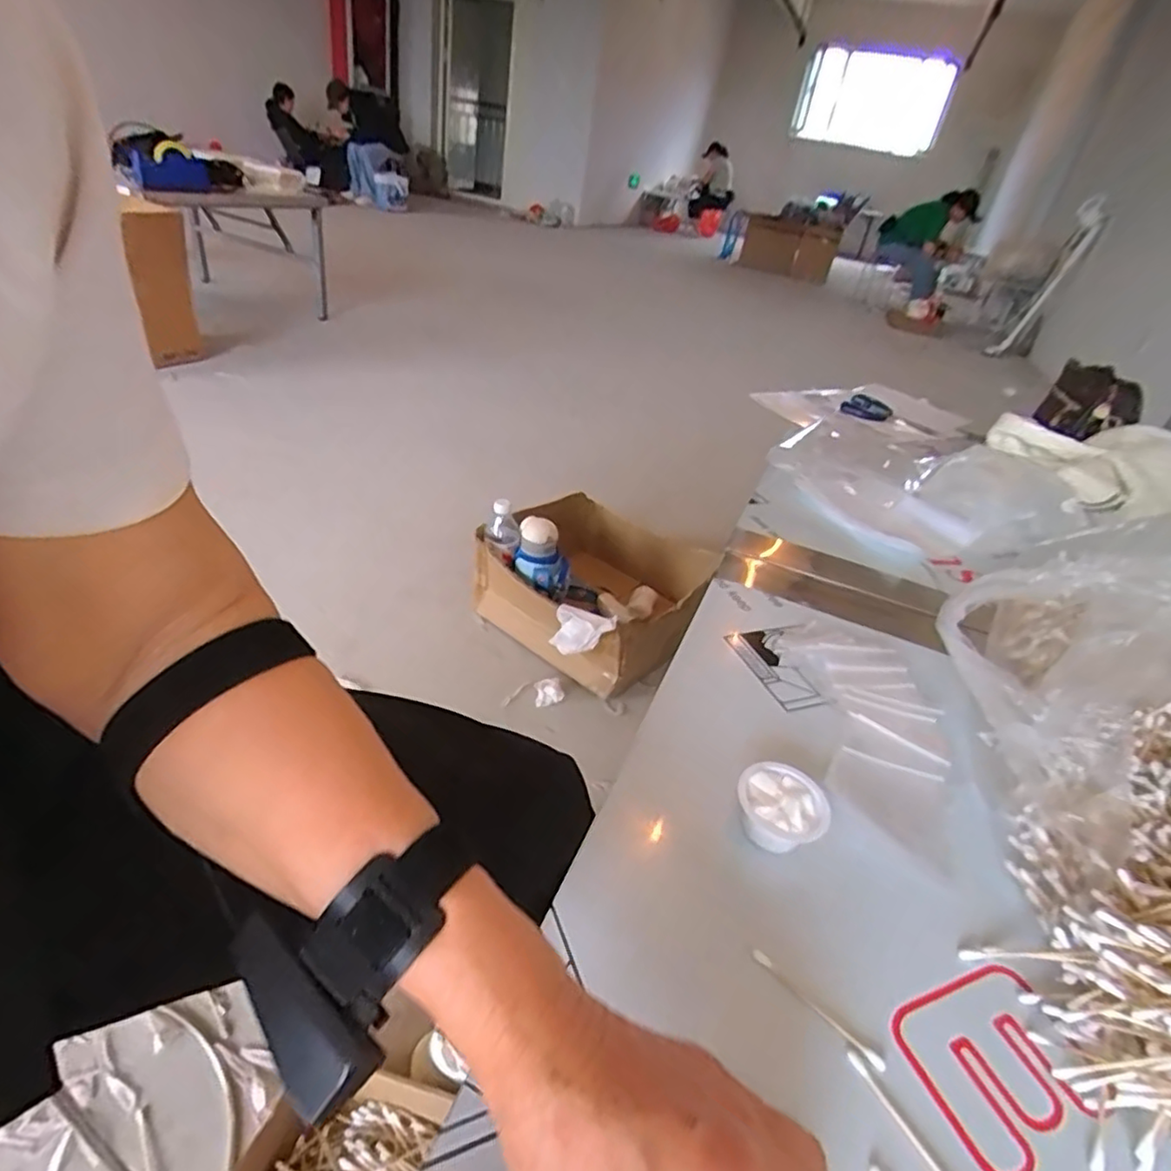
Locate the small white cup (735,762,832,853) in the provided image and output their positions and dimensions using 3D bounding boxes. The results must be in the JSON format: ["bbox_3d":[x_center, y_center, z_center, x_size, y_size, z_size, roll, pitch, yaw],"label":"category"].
[{"bbox_3d":[0.118,0.140,0.393,0.053,0.034,0.050,7,33,-5],"label":"small white cup"}]

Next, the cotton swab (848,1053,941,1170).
[{"bbox_3d":[0.142,0.239,0.276,0.007,0.004,0.071,-12,39,-30],"label":"cotton swab"}]

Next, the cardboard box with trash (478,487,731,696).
[{"bbox_3d":[0.003,-0.004,1.267,0.418,0.215,0.392,24,36,20],"label":"cardboard box with trash"}]

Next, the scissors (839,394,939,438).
[{"bbox_3d":[0.575,-0.325,1.210,0.068,0.024,0.167,-18,43,-36],"label":"scissors"}]

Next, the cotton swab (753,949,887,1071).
[{"bbox_3d":[0.114,0.206,0.314,0.071,0.007,0.006,32,39,30],"label":"cotton swab"}]

